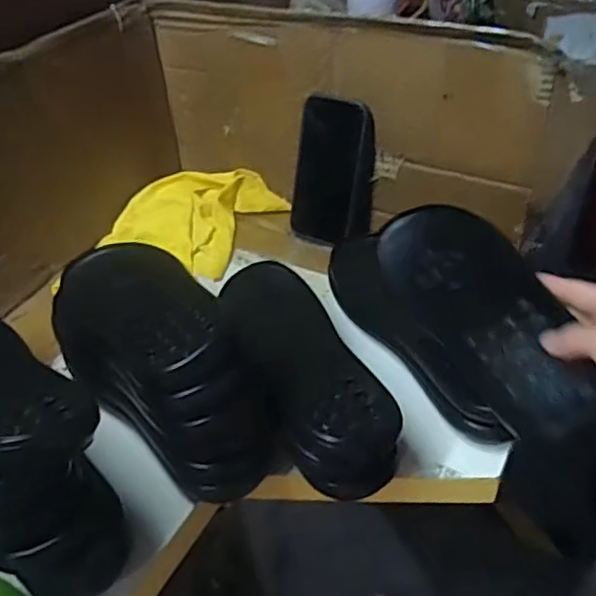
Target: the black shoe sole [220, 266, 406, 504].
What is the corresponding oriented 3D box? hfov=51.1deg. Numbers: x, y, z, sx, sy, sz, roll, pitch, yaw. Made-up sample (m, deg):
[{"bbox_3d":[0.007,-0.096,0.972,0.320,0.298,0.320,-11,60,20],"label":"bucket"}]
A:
[{"bbox_3d":[0.000,0.049,0.550,0.099,0.063,0.265,-15,42,-13],"label":"black shoe sole"}]

